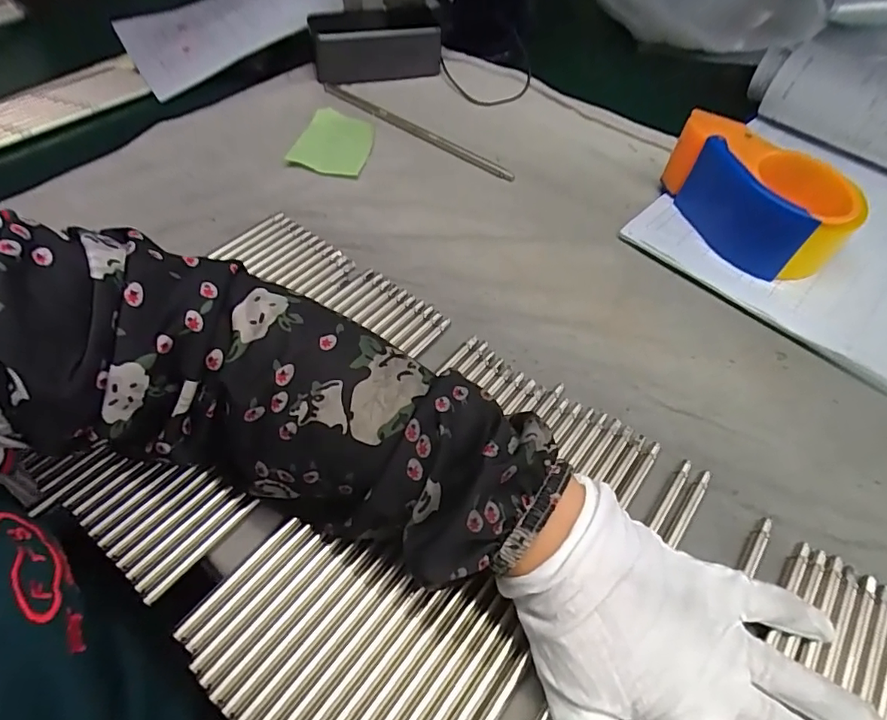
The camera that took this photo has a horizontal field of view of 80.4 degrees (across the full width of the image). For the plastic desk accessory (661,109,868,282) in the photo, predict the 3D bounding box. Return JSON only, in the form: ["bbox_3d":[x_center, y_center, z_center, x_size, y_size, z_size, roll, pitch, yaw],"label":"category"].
[{"bbox_3d":[0.245,-0.129,0.404,0.085,0.065,0.140,-17,56,-16],"label":"plastic desk accessory"}]

